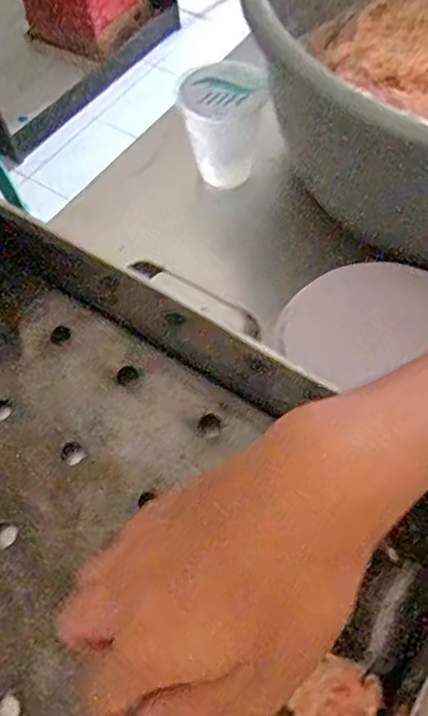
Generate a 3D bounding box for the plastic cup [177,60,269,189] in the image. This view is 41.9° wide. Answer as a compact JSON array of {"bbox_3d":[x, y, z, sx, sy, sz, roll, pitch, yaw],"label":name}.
[{"bbox_3d":[0.006,-0.197,0.469,0.064,0.084,0.066,-1,62,2],"label":"plastic cup"}]

